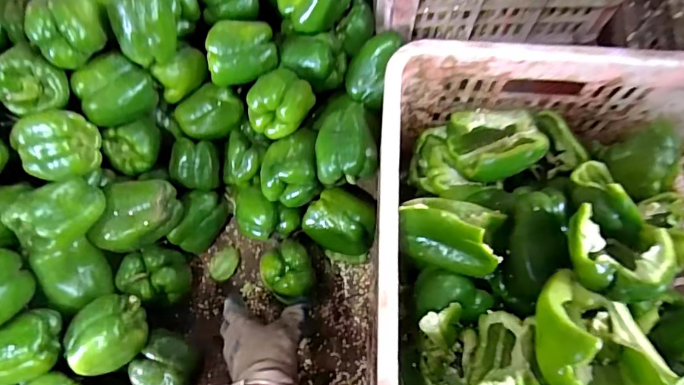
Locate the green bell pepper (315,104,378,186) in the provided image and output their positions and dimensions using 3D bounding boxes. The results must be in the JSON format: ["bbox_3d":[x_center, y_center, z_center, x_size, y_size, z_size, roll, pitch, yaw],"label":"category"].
[{"bbox_3d":[0.004,-0.060,0.605,0.074,0.069,0.096,-5,67,1],"label":"green bell pepper"}]

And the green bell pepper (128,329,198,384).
[{"bbox_3d":[-0.225,0.227,0.597,0.066,0.081,0.076,20,70,11],"label":"green bell pepper"}]

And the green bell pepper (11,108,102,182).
[{"bbox_3d":[-0.362,-0.061,0.575,0.084,0.063,0.083,12,68,8],"label":"green bell pepper"}]

